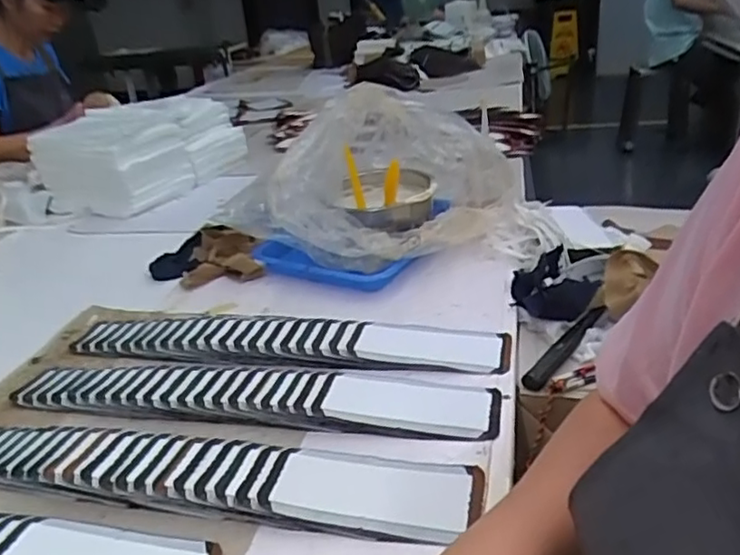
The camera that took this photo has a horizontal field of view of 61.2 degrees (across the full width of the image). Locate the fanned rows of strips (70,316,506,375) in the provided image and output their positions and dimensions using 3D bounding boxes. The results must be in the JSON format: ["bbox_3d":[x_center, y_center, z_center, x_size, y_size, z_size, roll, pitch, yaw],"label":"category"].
[{"bbox_3d":[-0.106,0.065,0.692,0.496,0.010,0.085,2,27,16],"label":"fanned rows of strips"}]

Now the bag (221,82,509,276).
[{"bbox_3d":[0.014,-0.141,0.867,0.352,0.195,0.240,-23,31,-30],"label":"bag"}]

